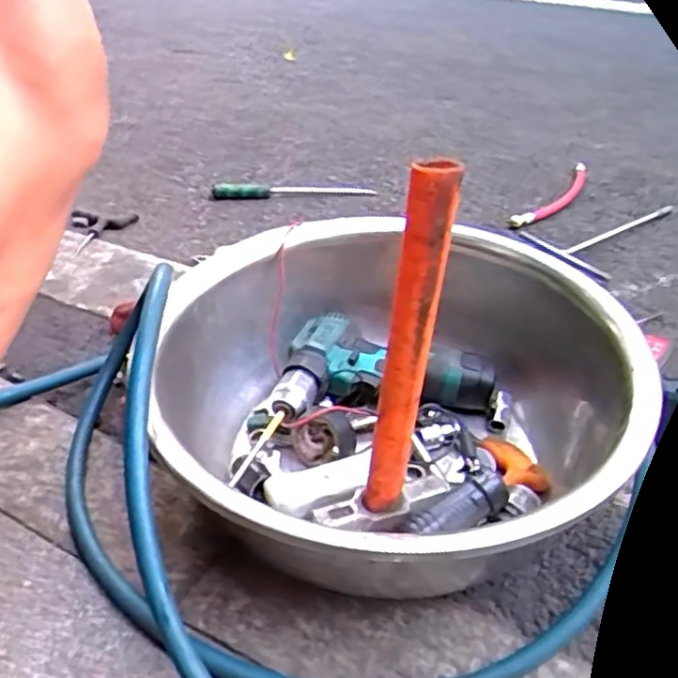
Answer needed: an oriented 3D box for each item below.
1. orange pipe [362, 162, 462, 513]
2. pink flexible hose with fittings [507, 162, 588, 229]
[{"bbox_3d":[0.047,0.014,0.491,0.027,0.274,0.033,20,38,25],"label":"orange pipe"},{"bbox_3d":[0.353,-0.231,1.147,0.045,0.021,0.267,27,42,30],"label":"pink flexible hose with fittings"}]

